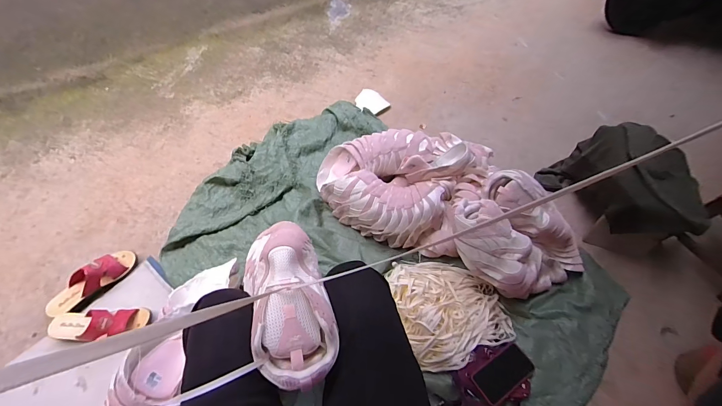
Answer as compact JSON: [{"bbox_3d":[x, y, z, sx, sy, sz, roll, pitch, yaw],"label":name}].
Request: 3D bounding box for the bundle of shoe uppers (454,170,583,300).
[{"bbox_3d":[0.455,0.111,0.947,0.340,0.279,0.321,3,60,-6],"label":"bundle of shoe uppers"}]

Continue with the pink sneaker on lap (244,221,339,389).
[{"bbox_3d":[-0.118,0.129,0.521,0.117,0.079,0.289,-13,52,-13],"label":"pink sneaker on lap"}]

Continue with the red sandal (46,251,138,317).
[{"bbox_3d":[-0.743,0.217,0.916,0.078,0.062,0.226,31,58,17],"label":"red sandal"}]

